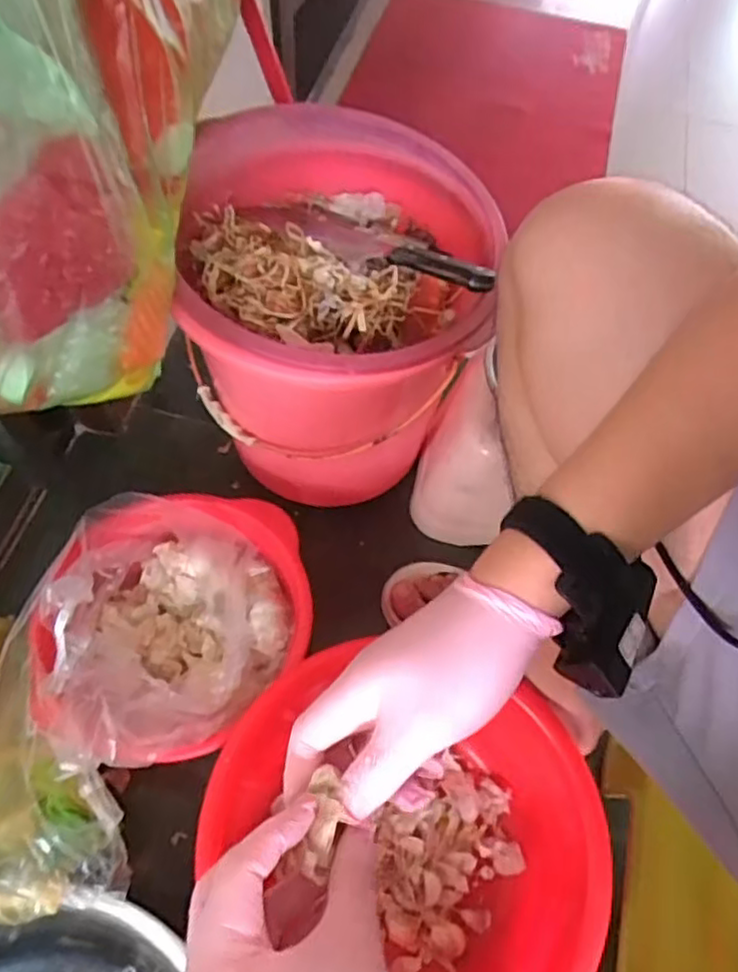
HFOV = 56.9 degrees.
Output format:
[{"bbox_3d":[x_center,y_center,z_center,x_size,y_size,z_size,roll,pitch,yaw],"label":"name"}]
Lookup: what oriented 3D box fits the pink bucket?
[{"bbox_3d":[-0.034,-0.176,0.759,0.309,0.305,0.330,2,60,-3],"label":"pink bucket"}]

